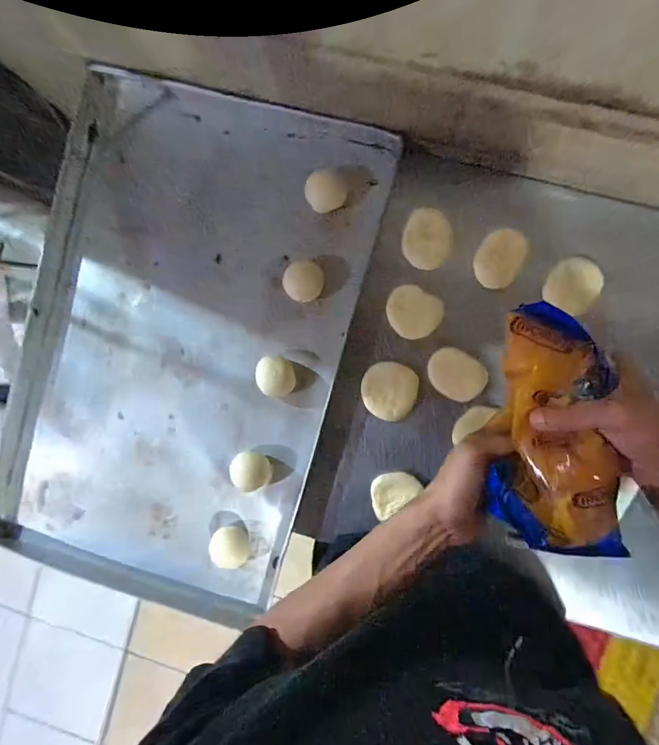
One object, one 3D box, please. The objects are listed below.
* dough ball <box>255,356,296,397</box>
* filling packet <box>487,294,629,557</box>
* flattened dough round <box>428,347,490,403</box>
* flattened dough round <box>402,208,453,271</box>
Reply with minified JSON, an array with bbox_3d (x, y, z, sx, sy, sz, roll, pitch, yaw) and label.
[{"bbox_3d":[-0.073,0.005,0.535,0.051,0.030,0.053,0,94,5],"label":"dough ball"},{"bbox_3d":[0.184,0.057,0.317,0.099,0.038,0.221,-8,96,6],"label":"filling packet"},{"bbox_3d":[0.168,0.002,0.517,0.074,0.016,0.059,34,96,2],"label":"flattened dough round"},{"bbox_3d":[0.130,-0.176,0.516,0.064,0.009,0.073,19,95,4],"label":"flattened dough round"}]

